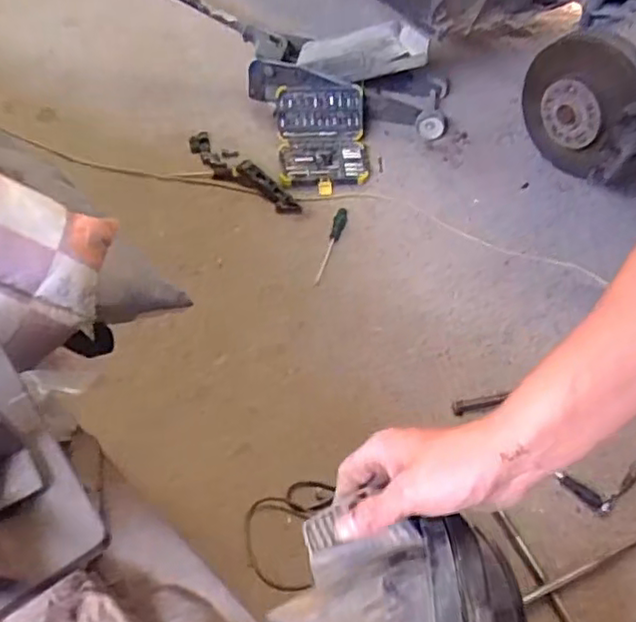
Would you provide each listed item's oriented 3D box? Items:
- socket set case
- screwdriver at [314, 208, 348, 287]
[{"bbox_3d":[0.016,-0.478,1.827,0.253,0.118,0.305,-4,60,-6],"label":"socket set case"},{"bbox_3d":[0.037,-0.174,1.674,0.031,0.034,0.264,13,57,8],"label":"screwdriver"}]

